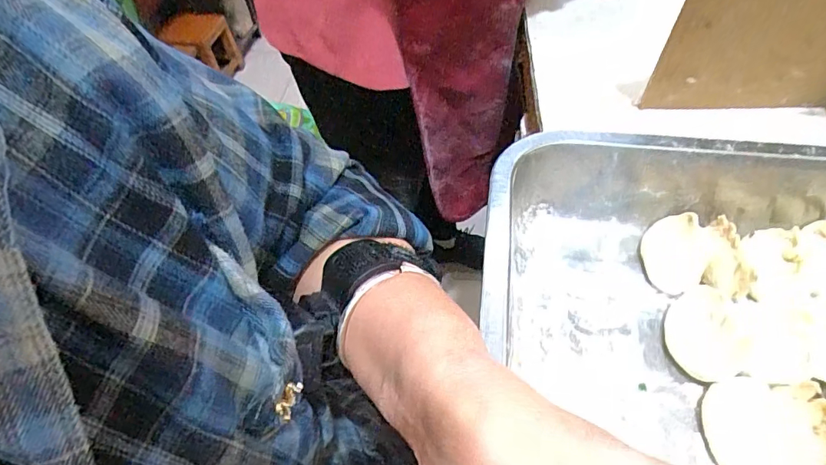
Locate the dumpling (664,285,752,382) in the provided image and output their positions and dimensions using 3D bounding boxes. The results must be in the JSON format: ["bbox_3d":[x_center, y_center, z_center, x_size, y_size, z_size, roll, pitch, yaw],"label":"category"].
[{"bbox_3d":[0.173,0.059,0.281,0.033,0.024,0.056,4,51,6],"label":"dumpling"}]

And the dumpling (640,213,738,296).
[{"bbox_3d":[0.185,0.015,0.315,0.051,0.024,0.059,8,51,10],"label":"dumpling"}]

